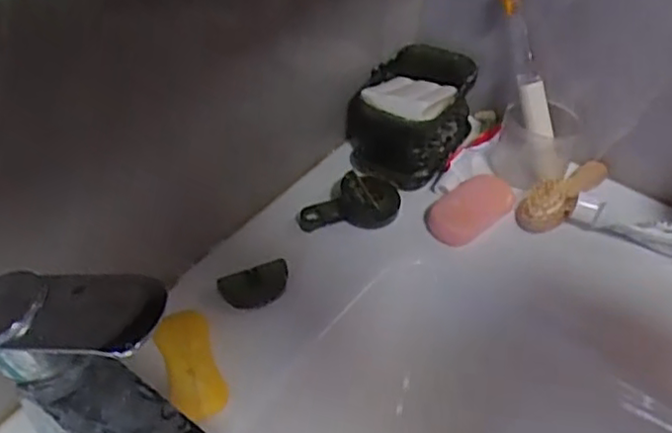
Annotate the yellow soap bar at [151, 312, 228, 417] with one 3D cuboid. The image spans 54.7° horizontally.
[{"bbox_3d":[-0.108,0.105,0.476,0.038,0.014,0.101,-15,35,-18],"label":"yellow soap bar"}]

